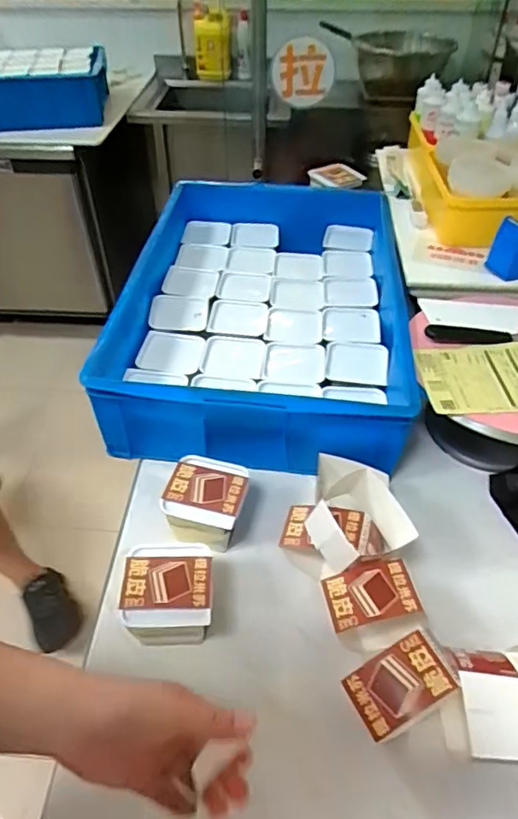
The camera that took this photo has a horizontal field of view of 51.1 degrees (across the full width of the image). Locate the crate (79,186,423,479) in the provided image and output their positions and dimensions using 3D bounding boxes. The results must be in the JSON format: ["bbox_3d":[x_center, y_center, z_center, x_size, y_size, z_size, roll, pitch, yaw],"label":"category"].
[{"bbox_3d":[0.016,-0.187,0.945,0.447,0.140,0.668,5,46,6],"label":"crate"}]

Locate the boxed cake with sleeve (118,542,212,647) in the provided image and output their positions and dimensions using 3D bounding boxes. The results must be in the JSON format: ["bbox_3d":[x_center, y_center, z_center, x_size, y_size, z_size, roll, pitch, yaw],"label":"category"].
[{"bbox_3d":[-0.099,0.207,0.599,0.095,0.072,0.100,-3,46,-2],"label":"boxed cake with sleeve"}]

